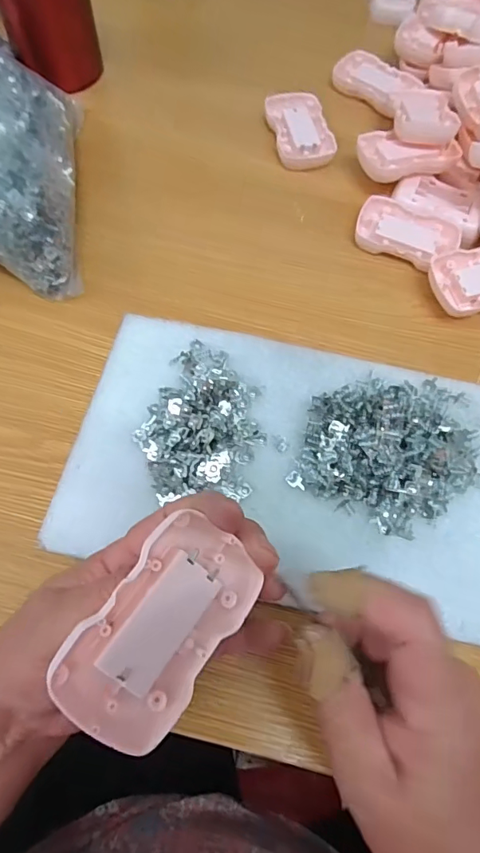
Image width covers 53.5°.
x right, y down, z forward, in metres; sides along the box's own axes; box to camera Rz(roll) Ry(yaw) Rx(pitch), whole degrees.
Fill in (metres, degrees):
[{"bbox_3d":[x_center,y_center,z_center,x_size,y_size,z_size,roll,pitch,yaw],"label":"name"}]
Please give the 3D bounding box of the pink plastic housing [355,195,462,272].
[{"bbox_3d":[0.147,-0.169,0.422,0.087,0.011,0.055,24,69,6],"label":"pink plastic housing"}]

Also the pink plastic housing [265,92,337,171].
[{"bbox_3d":[0.058,-0.290,0.465,0.057,0.011,0.092,-10,69,-7],"label":"pink plastic housing"}]

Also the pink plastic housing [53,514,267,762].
[{"bbox_3d":[-0.033,0.081,0.197,0.052,0.018,0.086,44,69,-15],"label":"pink plastic housing"}]

